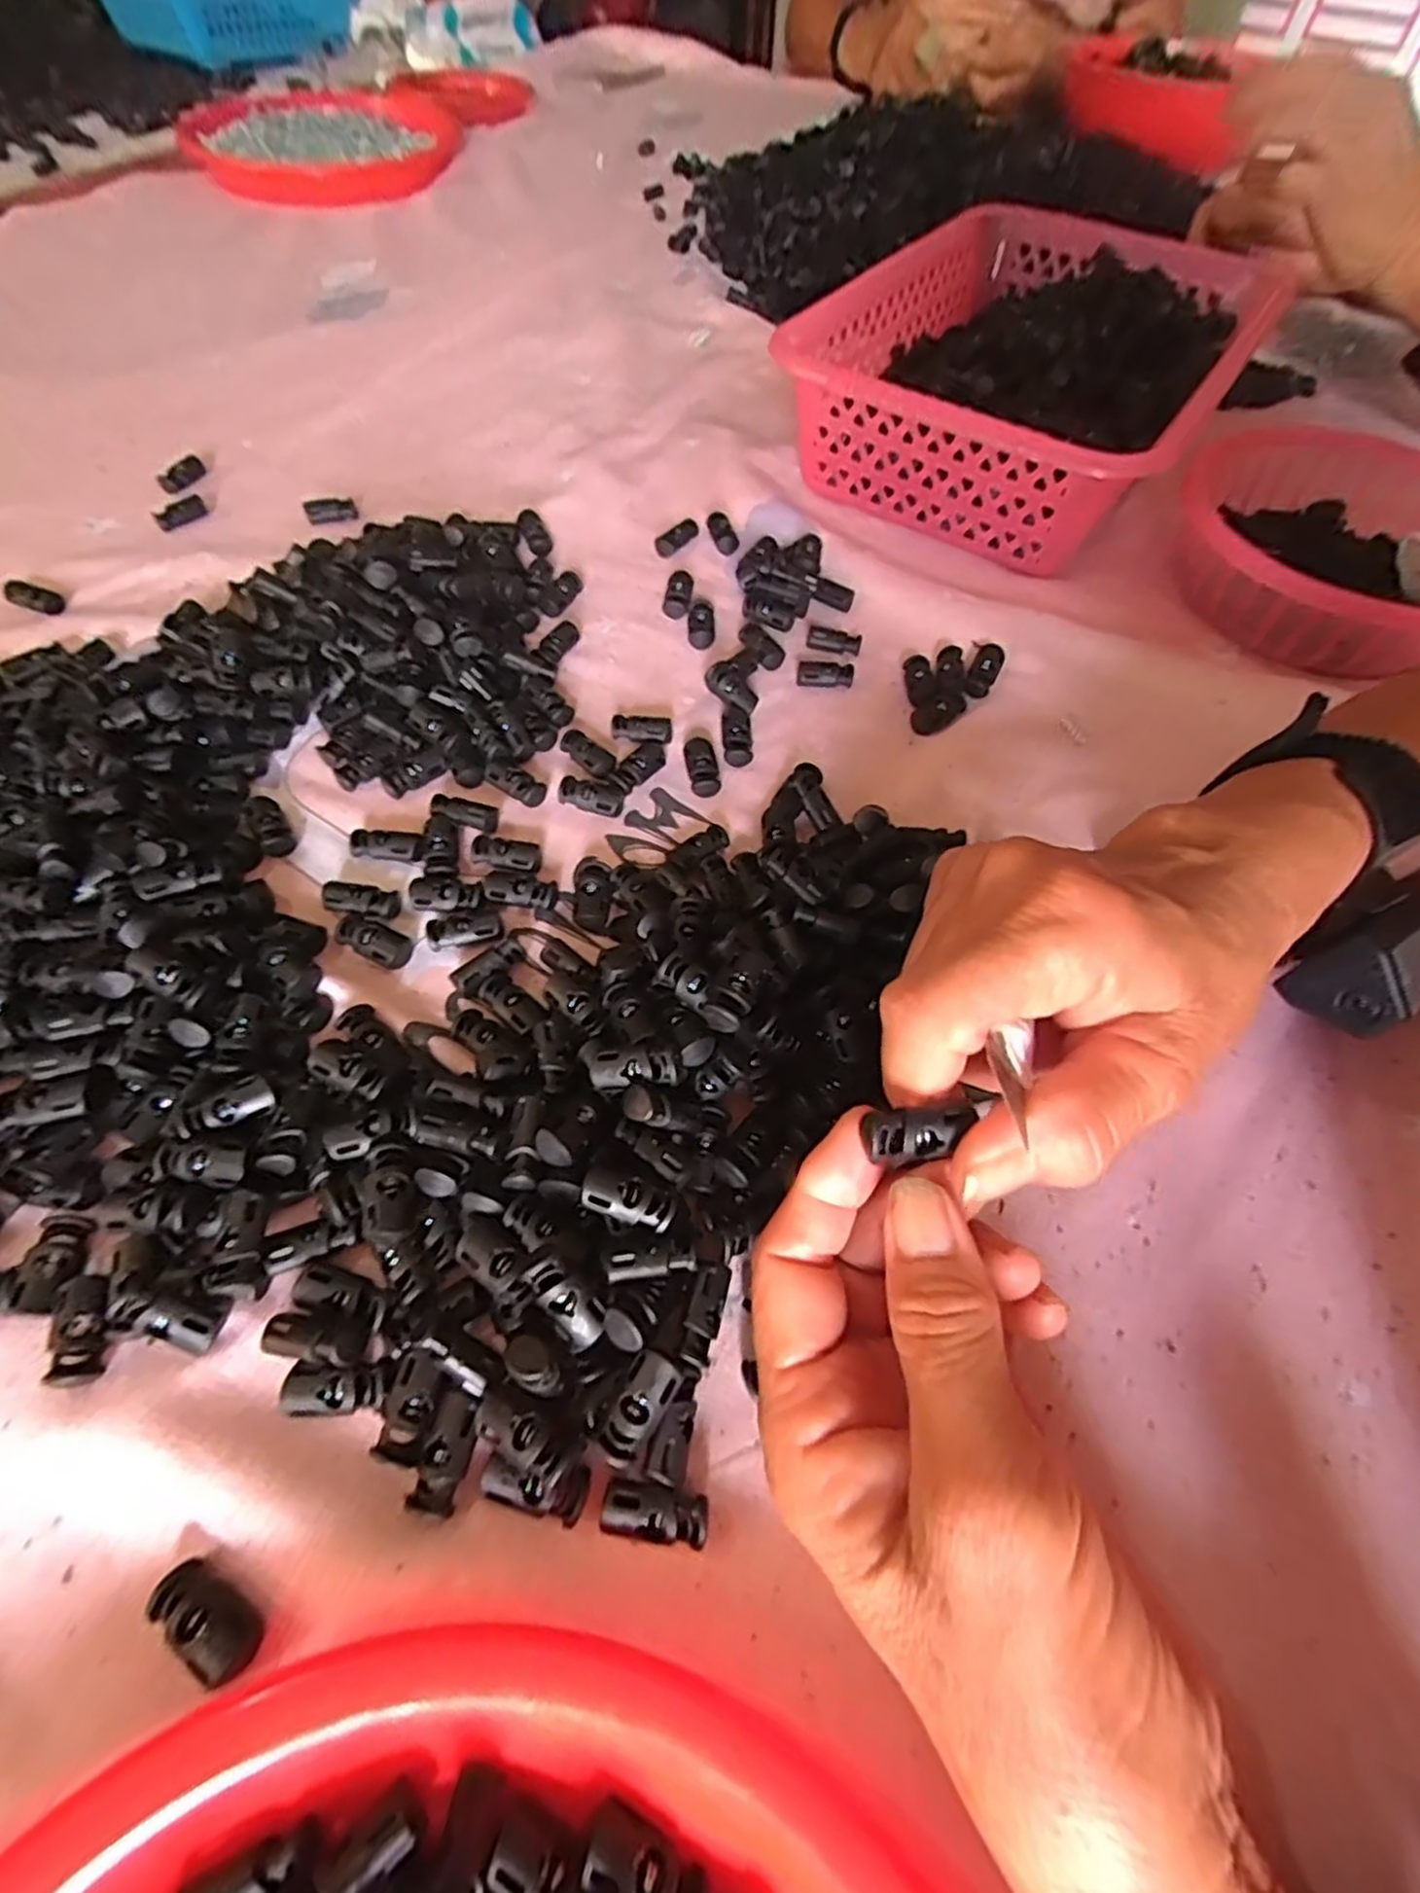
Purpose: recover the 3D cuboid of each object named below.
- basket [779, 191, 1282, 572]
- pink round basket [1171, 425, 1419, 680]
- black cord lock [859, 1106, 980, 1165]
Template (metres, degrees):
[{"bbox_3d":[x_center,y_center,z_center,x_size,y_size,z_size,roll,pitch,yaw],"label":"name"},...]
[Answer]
[{"bbox_3d":[0.199,-0.354,0.467,0.211,0.083,0.308,34,63,17],"label":"basket"},{"bbox_3d":[0.338,-0.213,0.404,0.162,0.048,0.166,1,58,-2],"label":"pink round basket"},{"bbox_3d":[0.050,0.045,0.178,0.024,0.009,0.011,-2,58,-4],"label":"black cord lock"}]

